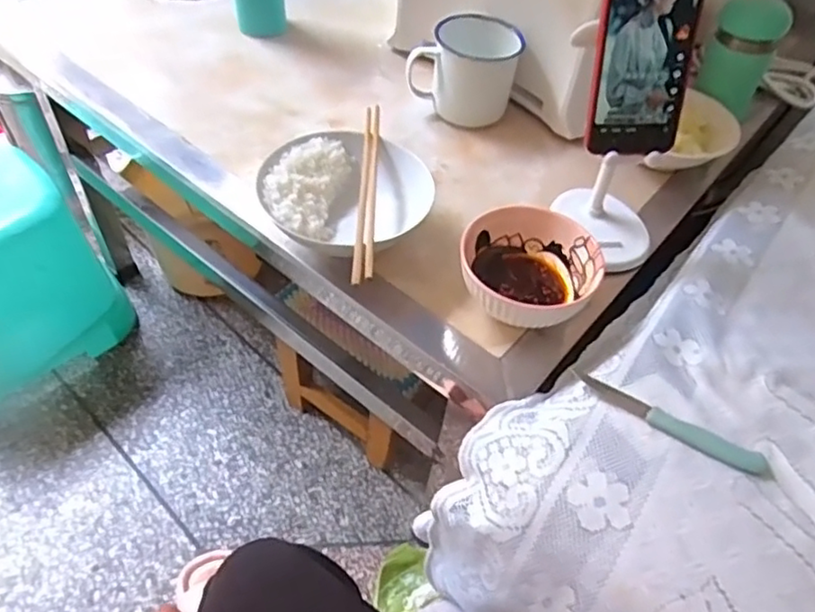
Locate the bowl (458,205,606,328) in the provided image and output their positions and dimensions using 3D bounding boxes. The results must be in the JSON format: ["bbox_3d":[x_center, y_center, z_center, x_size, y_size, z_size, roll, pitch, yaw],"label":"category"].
[{"bbox_3d":[0.102,-0.027,0.541,0.116,0.068,0.118,1,52,-2],"label":"bowl"}]

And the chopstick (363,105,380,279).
[{"bbox_3d":[-0.031,-0.107,0.550,0.009,0.013,0.222,1,52,-2],"label":"chopstick"}]

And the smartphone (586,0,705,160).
[{"bbox_3d":[0.188,-0.200,0.496,0.078,0.163,0.006,-4,31,-1],"label":"smartphone"}]

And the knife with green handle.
[{"bbox_3d":[0.189,0.085,0.450,0.142,0.009,0.019,25,54,14],"label":"knife with green handle"}]

